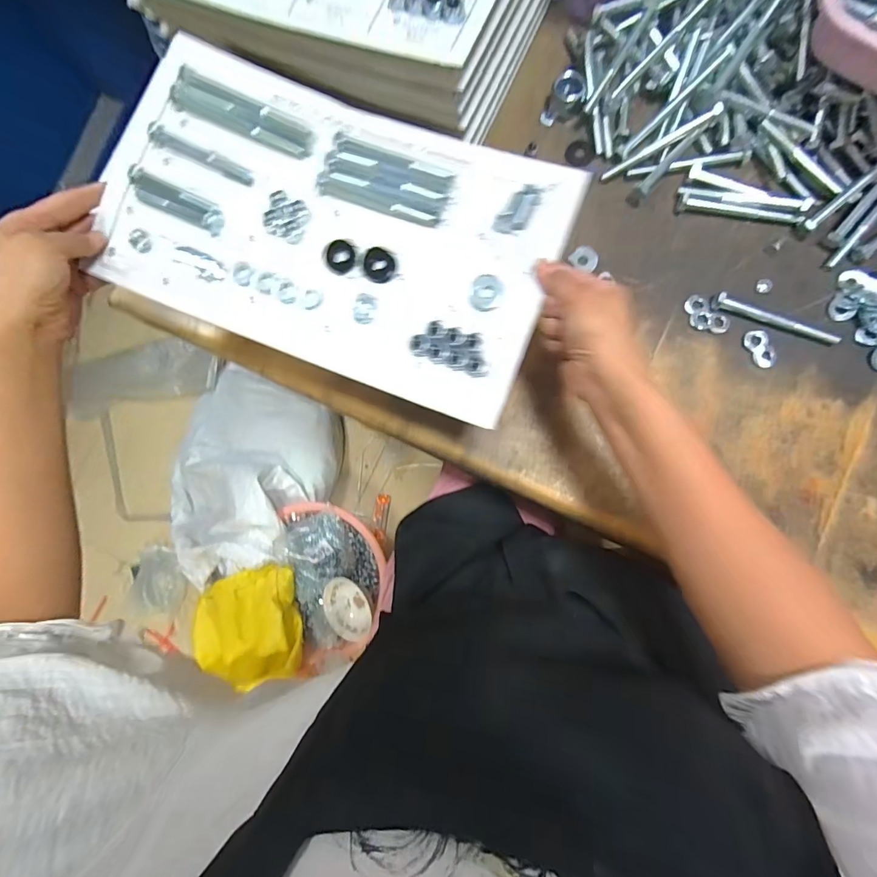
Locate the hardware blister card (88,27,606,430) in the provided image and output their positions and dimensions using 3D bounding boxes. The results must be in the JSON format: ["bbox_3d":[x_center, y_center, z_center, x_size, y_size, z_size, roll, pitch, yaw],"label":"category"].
[{"bbox_3d":[-0.092,-0.182,0.370,0.376,0.051,0.228,22,89,9],"label":"hardware blister card"}]

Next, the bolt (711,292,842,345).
[{"bbox_3d":[0.322,-0.115,0.412,0.116,0.013,0.016,21,87,8],"label":"bolt"}]

